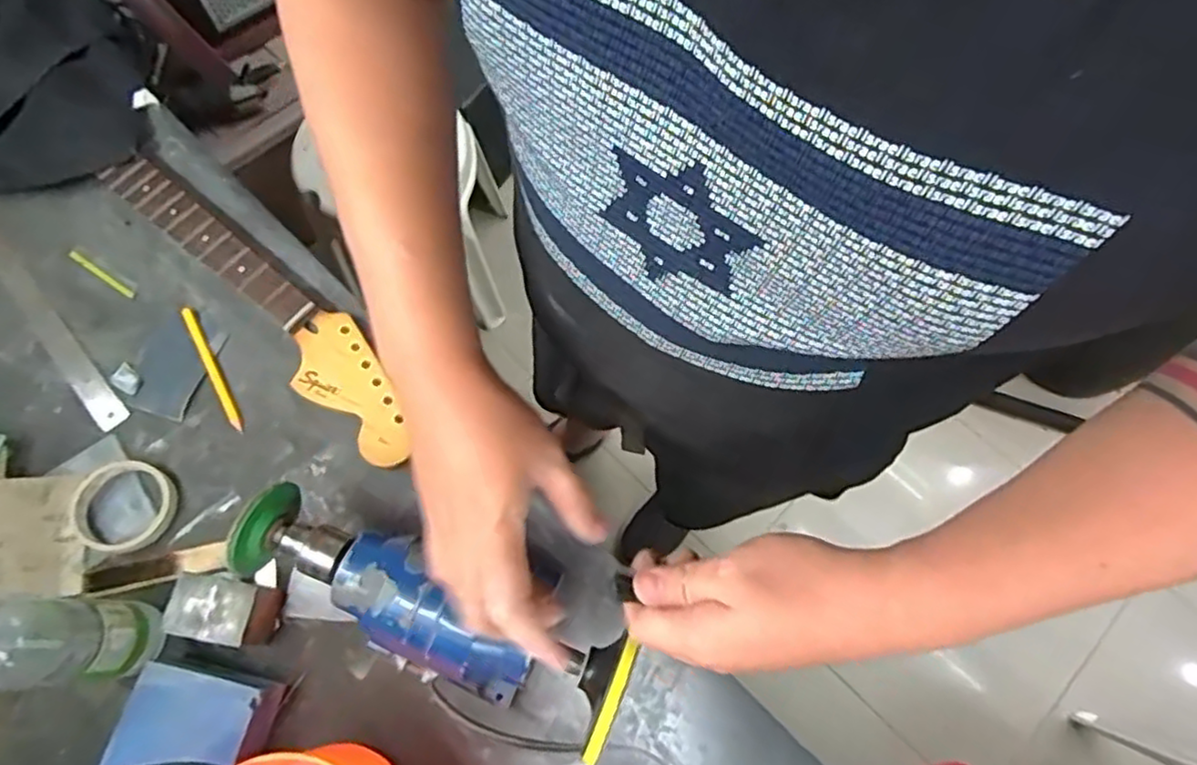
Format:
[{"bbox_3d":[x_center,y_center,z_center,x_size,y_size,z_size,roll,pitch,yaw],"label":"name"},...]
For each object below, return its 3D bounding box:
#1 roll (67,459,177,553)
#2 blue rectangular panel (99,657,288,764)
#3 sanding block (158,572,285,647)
[{"bbox_3d":[-0.457,0.119,0.636,0.090,0.027,0.086,0,70,0],"label":"roll"},{"bbox_3d":[-0.344,0.322,0.544,0.110,0.062,0.170,10,70,3],"label":"blue rectangular panel"},{"bbox_3d":[-0.335,0.200,0.590,0.075,0.060,0.057,8,70,3],"label":"sanding block"}]

